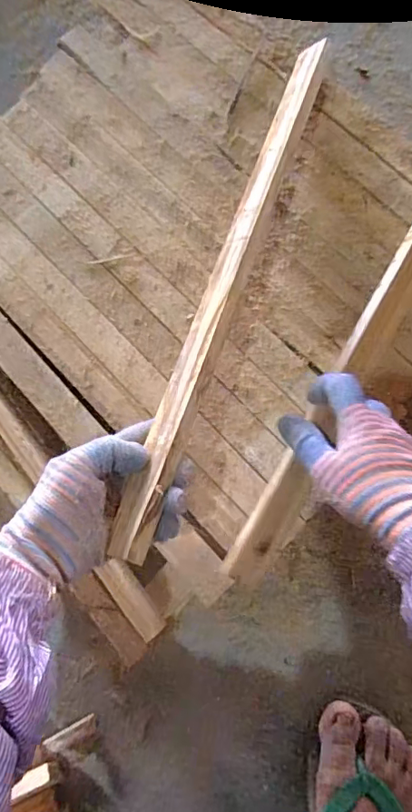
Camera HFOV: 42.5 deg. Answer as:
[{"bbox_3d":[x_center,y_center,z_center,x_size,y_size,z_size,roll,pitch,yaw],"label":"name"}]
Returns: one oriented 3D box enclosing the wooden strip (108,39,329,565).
[{"bbox_3d":[0.025,-0.121,0.446,0.029,0.024,0.504,19,70,4],"label":"wooden strip"}]

